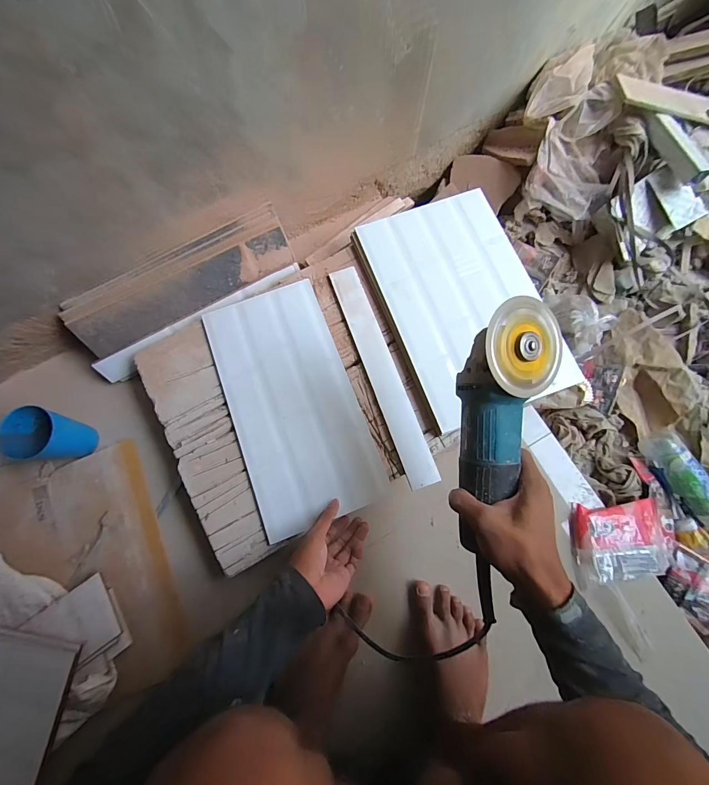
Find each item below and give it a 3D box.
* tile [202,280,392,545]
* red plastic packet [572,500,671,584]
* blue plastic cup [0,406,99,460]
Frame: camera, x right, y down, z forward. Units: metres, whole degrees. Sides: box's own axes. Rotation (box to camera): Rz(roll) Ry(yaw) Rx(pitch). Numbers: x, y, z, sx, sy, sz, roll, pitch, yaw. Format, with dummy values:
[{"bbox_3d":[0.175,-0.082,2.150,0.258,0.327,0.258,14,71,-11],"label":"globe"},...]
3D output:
[{"bbox_3d":[-0.098,0.012,0.563,0.199,0.013,0.384,-20,77,-5],"label":"tile"},{"bbox_3d":[0.443,0.246,0.581,0.152,0.022,0.114,-6,76,-2],"label":"red plastic packet"},{"bbox_3d":[-0.501,0.073,0.576,0.080,0.107,0.077,0,76,0],"label":"blue plastic cup"}]

